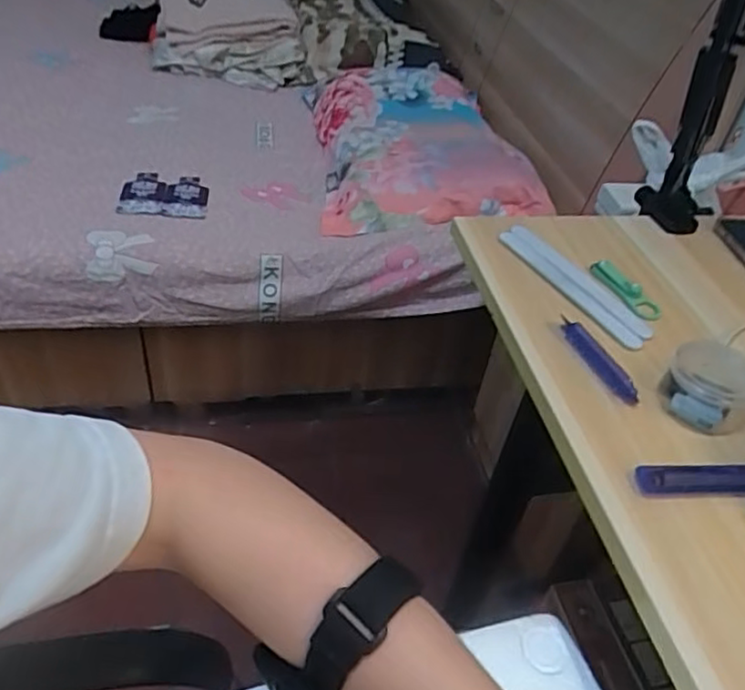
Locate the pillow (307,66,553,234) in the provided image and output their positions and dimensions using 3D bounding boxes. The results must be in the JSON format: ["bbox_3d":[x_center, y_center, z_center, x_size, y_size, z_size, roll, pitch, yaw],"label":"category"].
[{"bbox_3d":[0.089,-0.427,1.345,0.393,0.117,0.607,1,42,-9],"label":"pillow"}]

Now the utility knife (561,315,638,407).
[{"bbox_3d":[0.174,0.010,0.492,0.014,0.011,0.089,-11,45,-21],"label":"utility knife"}]

